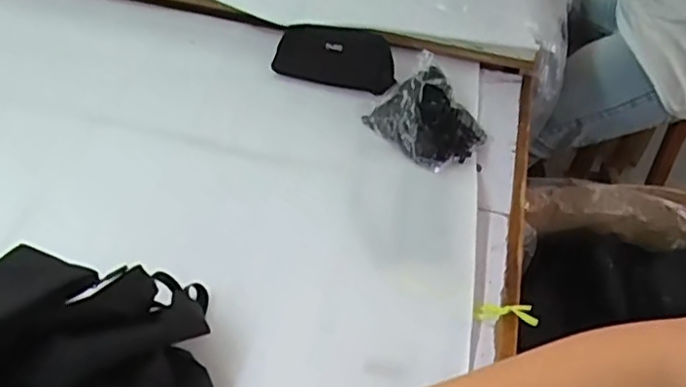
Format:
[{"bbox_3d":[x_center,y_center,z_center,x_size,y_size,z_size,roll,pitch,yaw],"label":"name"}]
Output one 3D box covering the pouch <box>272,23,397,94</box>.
[{"bbox_3d":[-0.012,-0.213,0.988,0.188,0.090,0.021,13,12,14],"label":"pouch"}]

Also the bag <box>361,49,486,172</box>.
[{"bbox_3d":[0.122,-0.112,0.911,0.126,0.062,0.160,-28,53,-27],"label":"bag"}]

